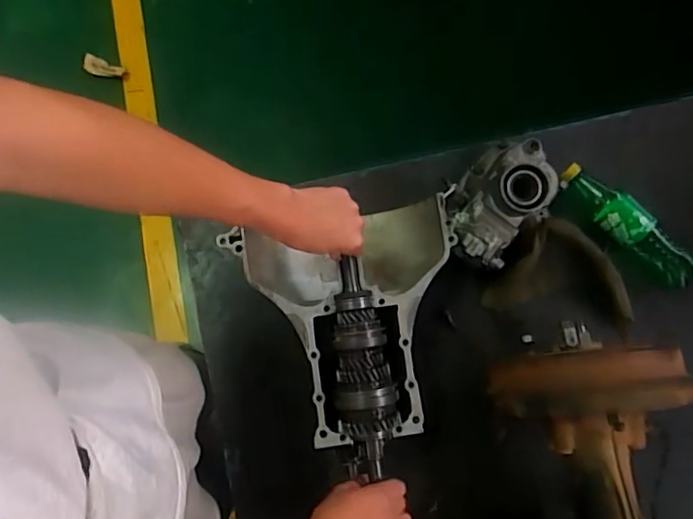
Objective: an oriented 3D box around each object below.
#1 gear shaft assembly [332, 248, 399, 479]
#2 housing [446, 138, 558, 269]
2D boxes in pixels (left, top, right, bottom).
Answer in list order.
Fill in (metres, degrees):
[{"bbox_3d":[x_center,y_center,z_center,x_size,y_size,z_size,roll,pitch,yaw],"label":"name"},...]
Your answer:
[{"bbox_3d":[0.018,0.137,0.666,0.075,0.074,0.268,-5,88,-3],"label":"gear shaft assembly"},{"bbox_3d":[0.219,-0.090,0.759,0.125,0.108,0.191,42,80,7],"label":"housing"}]

